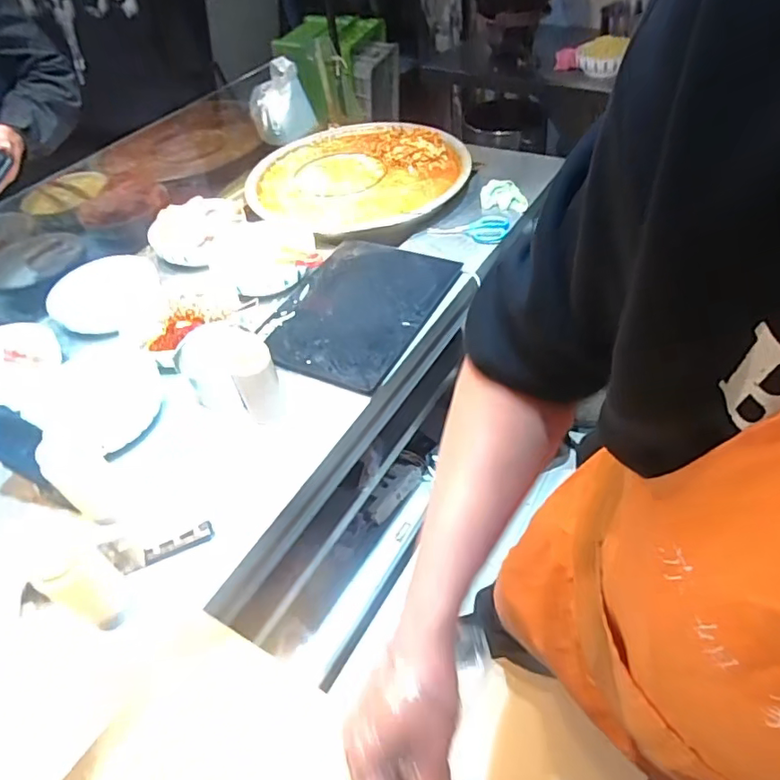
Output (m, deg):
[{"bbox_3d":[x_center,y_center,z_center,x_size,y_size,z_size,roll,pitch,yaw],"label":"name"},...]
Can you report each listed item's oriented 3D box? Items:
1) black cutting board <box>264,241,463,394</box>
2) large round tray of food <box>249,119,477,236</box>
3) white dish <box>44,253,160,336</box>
[{"bbox_3d":[-0.059,-0.171,1.110,0.278,0.020,0.404,16,52,20],"label":"black cutting board"},{"bbox_3d":[-0.094,-0.578,1.455,0.561,0.079,0.551,-4,47,5],"label":"large round tray of food"},{"bbox_3d":[-0.625,-0.206,1.194,0.230,0.061,0.217,-4,47,5],"label":"white dish"}]

